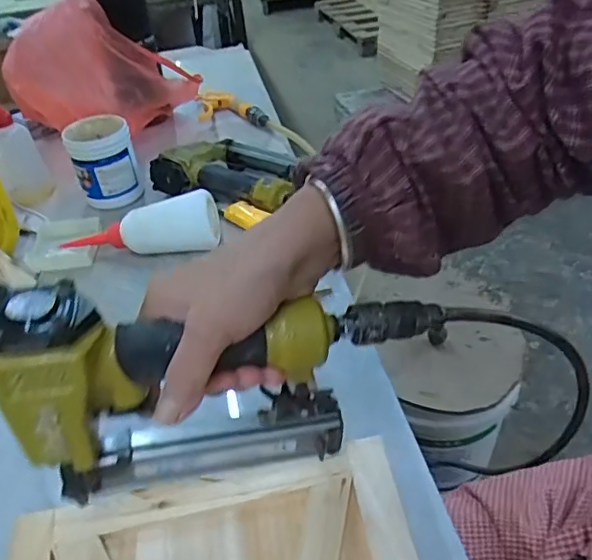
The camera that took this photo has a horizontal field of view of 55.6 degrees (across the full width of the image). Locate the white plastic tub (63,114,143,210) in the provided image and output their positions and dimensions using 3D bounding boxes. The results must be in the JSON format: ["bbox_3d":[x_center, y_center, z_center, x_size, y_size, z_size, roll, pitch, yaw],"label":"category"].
[{"bbox_3d":[-0.238,-0.146,0.701,0.076,0.093,0.072,-17,40,-13],"label":"white plastic tub"}]

